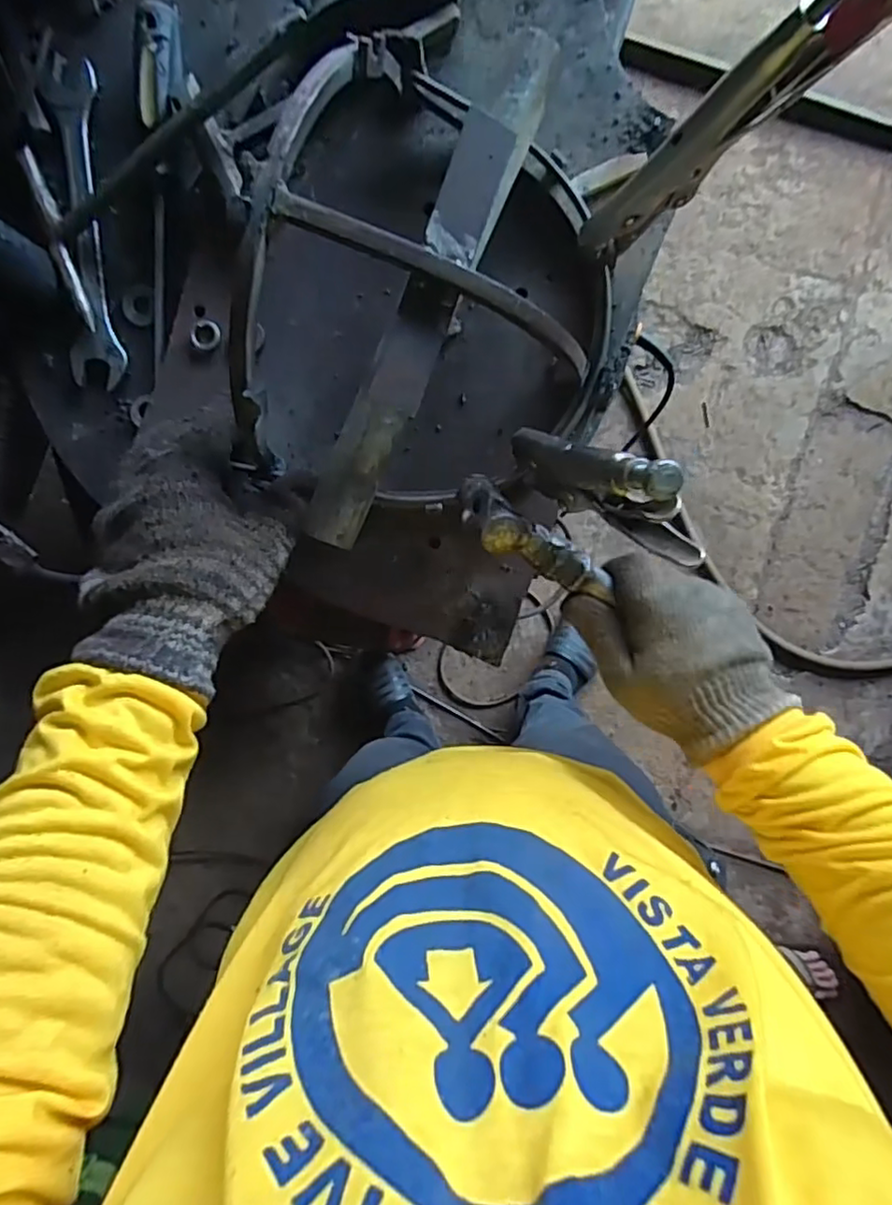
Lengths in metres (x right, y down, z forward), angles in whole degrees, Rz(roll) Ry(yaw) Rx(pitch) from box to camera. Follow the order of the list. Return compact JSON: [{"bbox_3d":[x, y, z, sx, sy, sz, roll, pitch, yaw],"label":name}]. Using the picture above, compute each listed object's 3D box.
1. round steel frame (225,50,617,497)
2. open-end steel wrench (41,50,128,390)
[{"bbox_3d":[-0.005,-0.153,0.342,0.175,0.103,0.212,21,95,0],"label":"round steel frame"},{"bbox_3d":[-0.245,-0.252,0.431,0.036,0.010,0.208,-4,93,2],"label":"open-end steel wrench"}]

